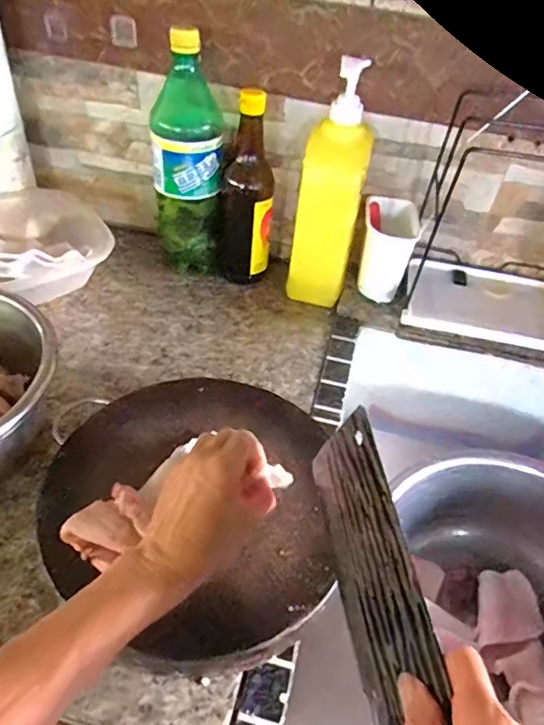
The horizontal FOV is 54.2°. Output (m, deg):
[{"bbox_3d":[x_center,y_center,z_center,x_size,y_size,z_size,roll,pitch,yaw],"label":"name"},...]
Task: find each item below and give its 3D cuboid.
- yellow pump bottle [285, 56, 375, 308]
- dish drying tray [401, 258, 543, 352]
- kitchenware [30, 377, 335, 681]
[{"bbox_3d":[0.070,-0.197,0.624,0.072,0.270,0.058,11,45,4],"label":"yellow pump bottle"},{"bbox_3d":[0.258,-0.070,0.644,0.186,0.020,0.134,13,45,7],"label":"dish drying tray"},{"bbox_3d":[-0.070,0.119,0.455,0.233,0.048,0.241,6,45,0],"label":"kitchenware"}]

